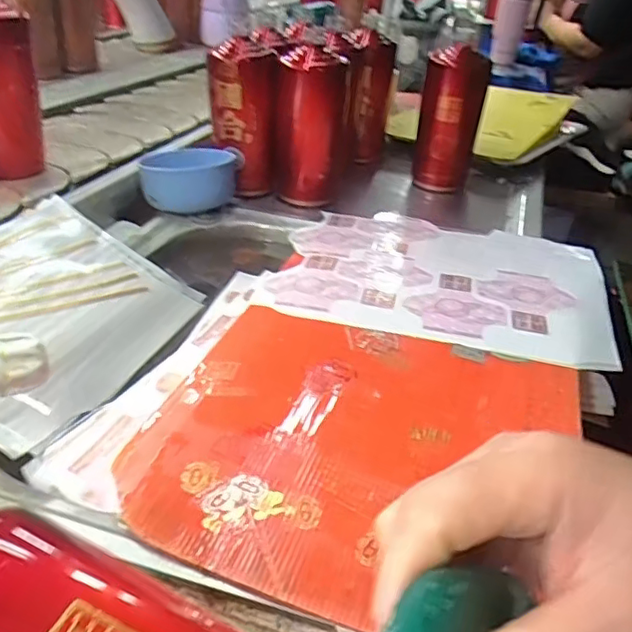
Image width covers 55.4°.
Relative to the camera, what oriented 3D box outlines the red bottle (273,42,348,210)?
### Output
[{"bbox_3d":[-0.007,-0.229,0.729,0.079,0.181,0.077,6,33,2],"label":"red bottle"}]

